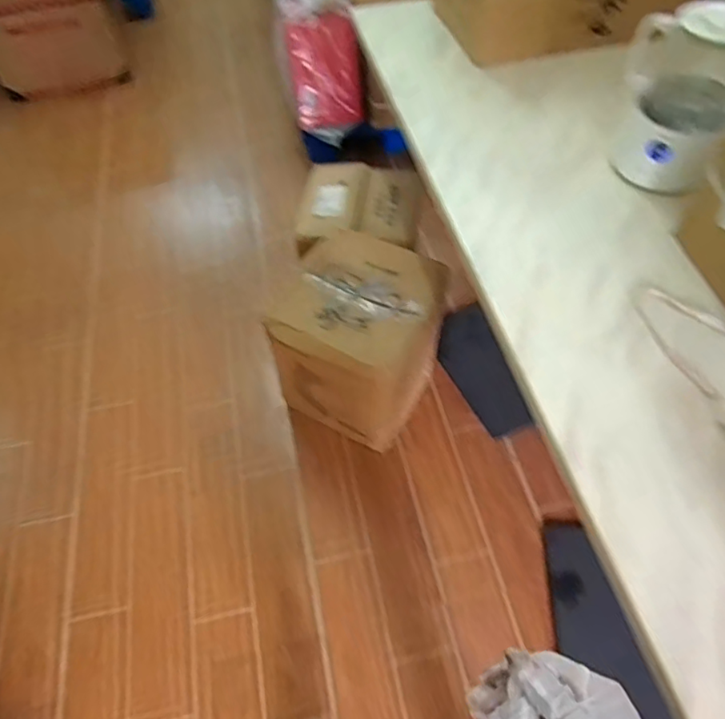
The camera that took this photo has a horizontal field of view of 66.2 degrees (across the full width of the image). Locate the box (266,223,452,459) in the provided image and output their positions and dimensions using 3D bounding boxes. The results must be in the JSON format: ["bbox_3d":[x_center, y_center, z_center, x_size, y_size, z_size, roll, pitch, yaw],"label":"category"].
[{"bbox_3d":[-0.009,-0.042,1.486,0.350,0.433,0.342,20,56,15],"label":"box"}]

